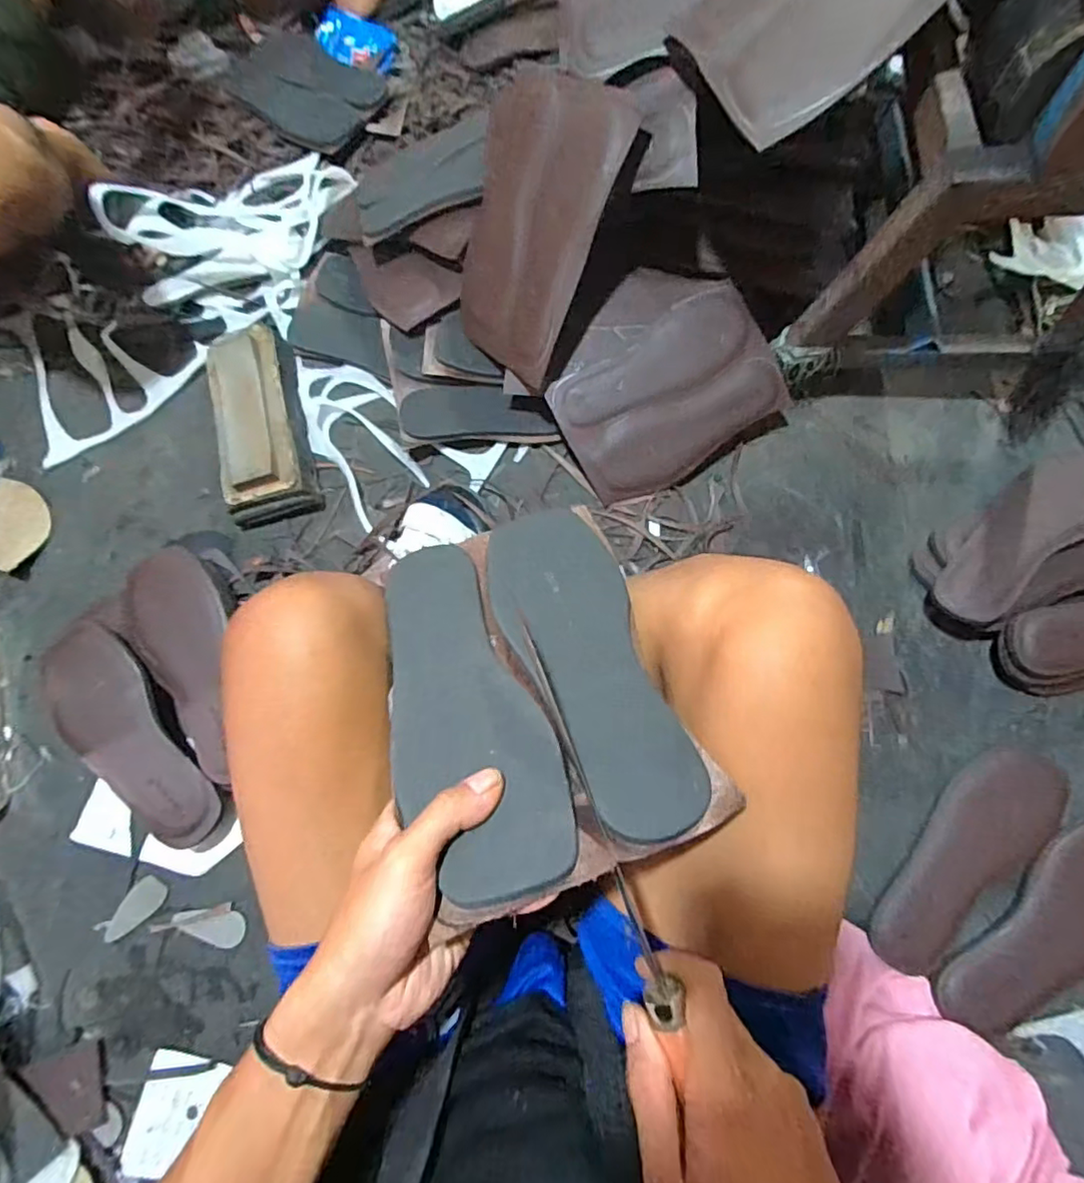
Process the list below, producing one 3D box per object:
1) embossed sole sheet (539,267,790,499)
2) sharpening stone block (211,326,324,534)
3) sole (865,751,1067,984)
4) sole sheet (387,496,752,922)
[{"bbox_3d":[0.132,-0.235,0.656,0.238,0.029,0.207,-33,98,5],"label":"embossed sole sheet"},{"bbox_3d":[-0.343,-0.208,0.711,0.100,0.052,0.251,-16,74,-3],"label":"sharpening stone block"},{"bbox_3d":[0.409,0.253,0.570,0.248,0.019,0.084,-42,77,-9],"label":"sole"},{"bbox_3d":[-0.010,0.047,0.355,0.160,0.011,0.237,-15,51,-8],"label":"sole sheet"}]

